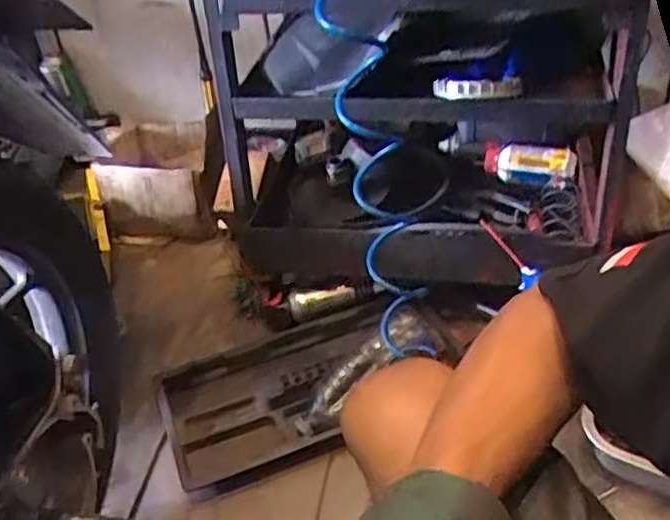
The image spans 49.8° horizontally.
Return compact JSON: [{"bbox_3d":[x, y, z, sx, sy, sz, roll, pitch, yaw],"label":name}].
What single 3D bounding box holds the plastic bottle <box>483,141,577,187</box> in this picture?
[{"bbox_3d":[0.322,-0.158,1.203,0.151,0.056,0.057,14,42,20],"label":"plastic bottle"}]

